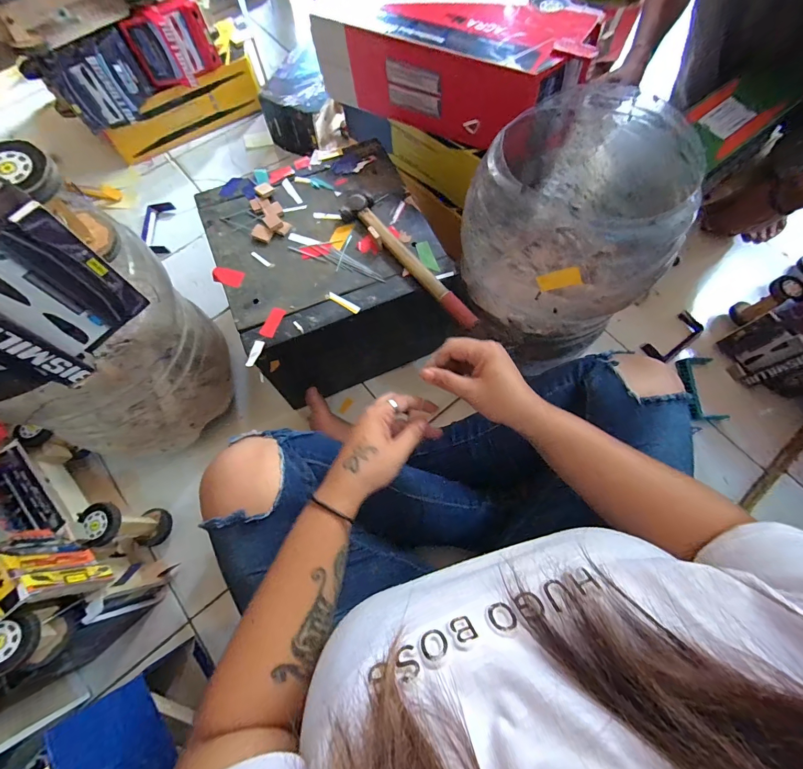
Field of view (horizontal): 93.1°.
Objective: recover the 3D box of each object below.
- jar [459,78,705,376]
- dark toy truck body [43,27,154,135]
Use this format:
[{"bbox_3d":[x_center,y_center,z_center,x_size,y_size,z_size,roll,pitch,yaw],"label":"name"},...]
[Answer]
[{"bbox_3d":[0.200,-0.190,0.490,0.222,0.231,0.240,0,70,0],"label":"jar"},{"bbox_3d":[-0.526,-0.533,0.675,0.144,0.103,0.060,-39,75,-13],"label":"dark toy truck body"}]

